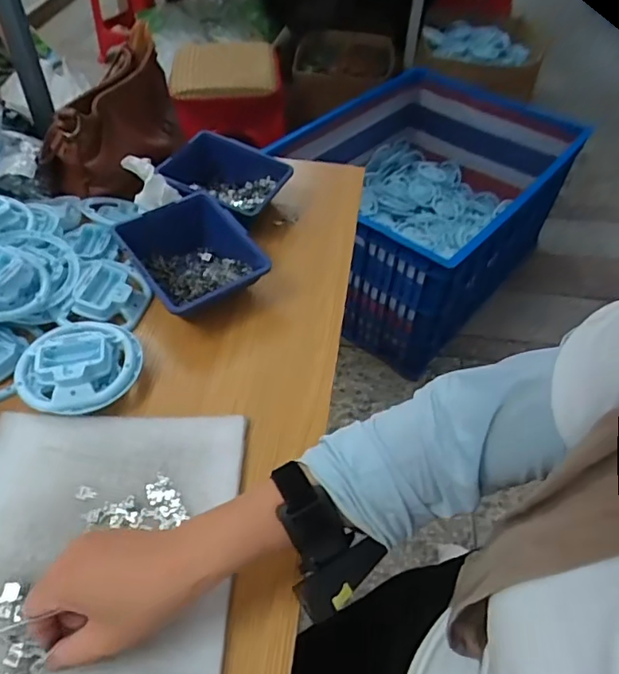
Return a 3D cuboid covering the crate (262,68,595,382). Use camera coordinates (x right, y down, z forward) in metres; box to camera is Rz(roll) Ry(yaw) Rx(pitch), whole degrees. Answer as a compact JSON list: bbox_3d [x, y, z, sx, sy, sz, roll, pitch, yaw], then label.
[{"bbox_3d":[0.320,-0.395,1.600,0.634,0.422,0.820,34,55,23],"label":"crate"}]

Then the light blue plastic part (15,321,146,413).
[{"bbox_3d":[-0.215,0.025,0.496,0.107,0.028,0.097,-7,51,-12],"label":"light blue plastic part"}]

